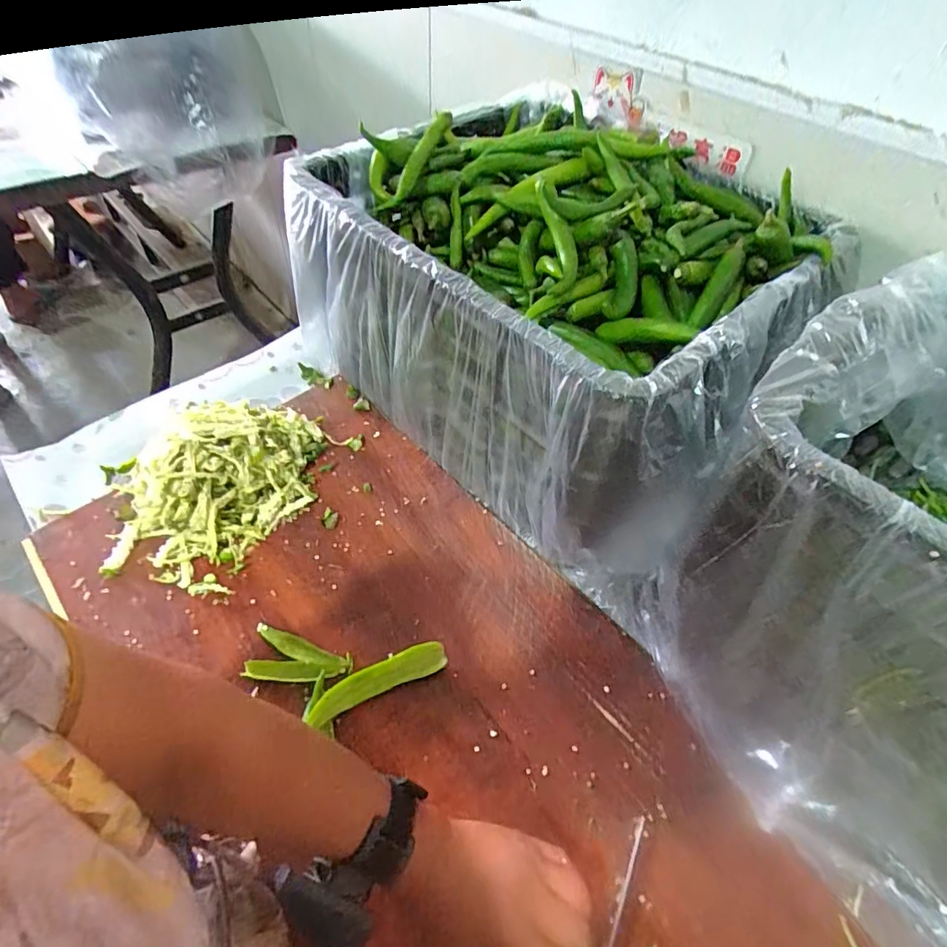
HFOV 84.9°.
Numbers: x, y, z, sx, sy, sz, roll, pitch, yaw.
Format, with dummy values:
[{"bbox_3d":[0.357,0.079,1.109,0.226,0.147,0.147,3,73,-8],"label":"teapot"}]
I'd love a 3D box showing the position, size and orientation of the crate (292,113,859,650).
[{"bbox_3d":[0.105,-0.162,0.578,0.371,0.279,0.503,-36,61,-28],"label":"crate"}]

